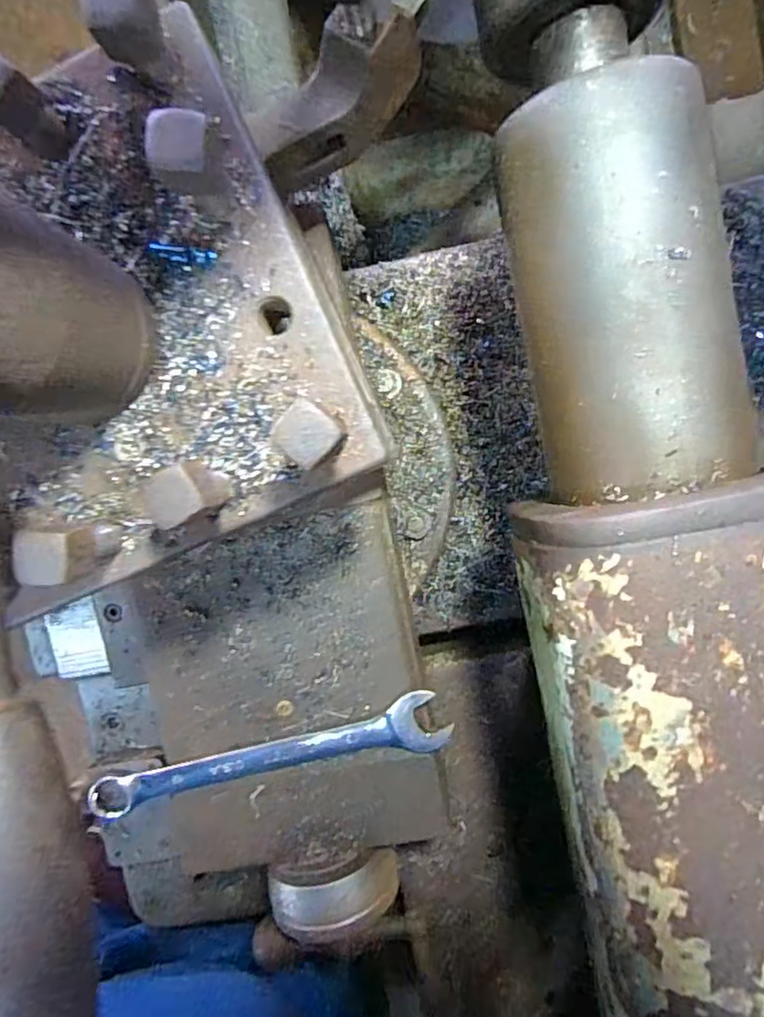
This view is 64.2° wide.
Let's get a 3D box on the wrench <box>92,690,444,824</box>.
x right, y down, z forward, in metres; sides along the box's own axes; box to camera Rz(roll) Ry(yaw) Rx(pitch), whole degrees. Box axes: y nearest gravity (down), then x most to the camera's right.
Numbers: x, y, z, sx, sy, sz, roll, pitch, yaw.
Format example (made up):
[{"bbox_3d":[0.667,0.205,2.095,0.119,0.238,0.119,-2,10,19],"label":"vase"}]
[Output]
[{"bbox_3d":[-0.058,0.126,0.303,0.181,0.008,0.028,-16,94,5],"label":"wrench"}]

